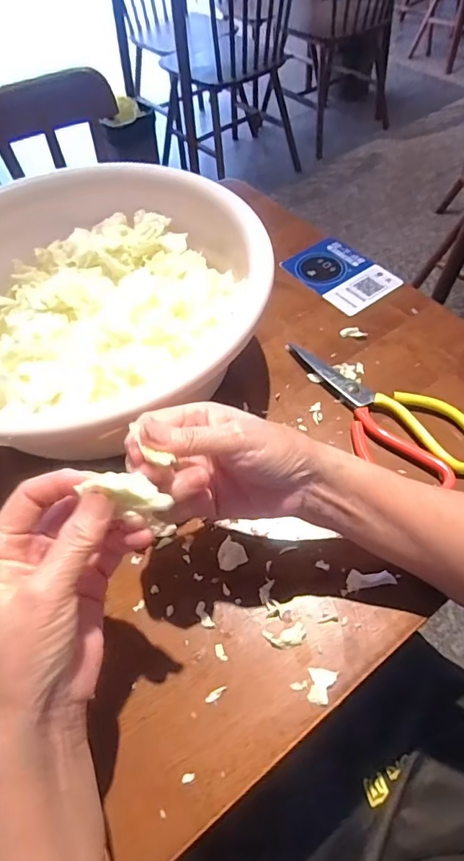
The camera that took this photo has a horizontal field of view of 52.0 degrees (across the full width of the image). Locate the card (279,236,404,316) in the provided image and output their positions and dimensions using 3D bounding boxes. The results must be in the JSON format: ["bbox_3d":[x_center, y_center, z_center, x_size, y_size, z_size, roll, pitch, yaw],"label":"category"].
[{"bbox_3d":[0.130,-0.188,0.569,0.092,0.010,0.122,-34,60,-18],"label":"card"}]

